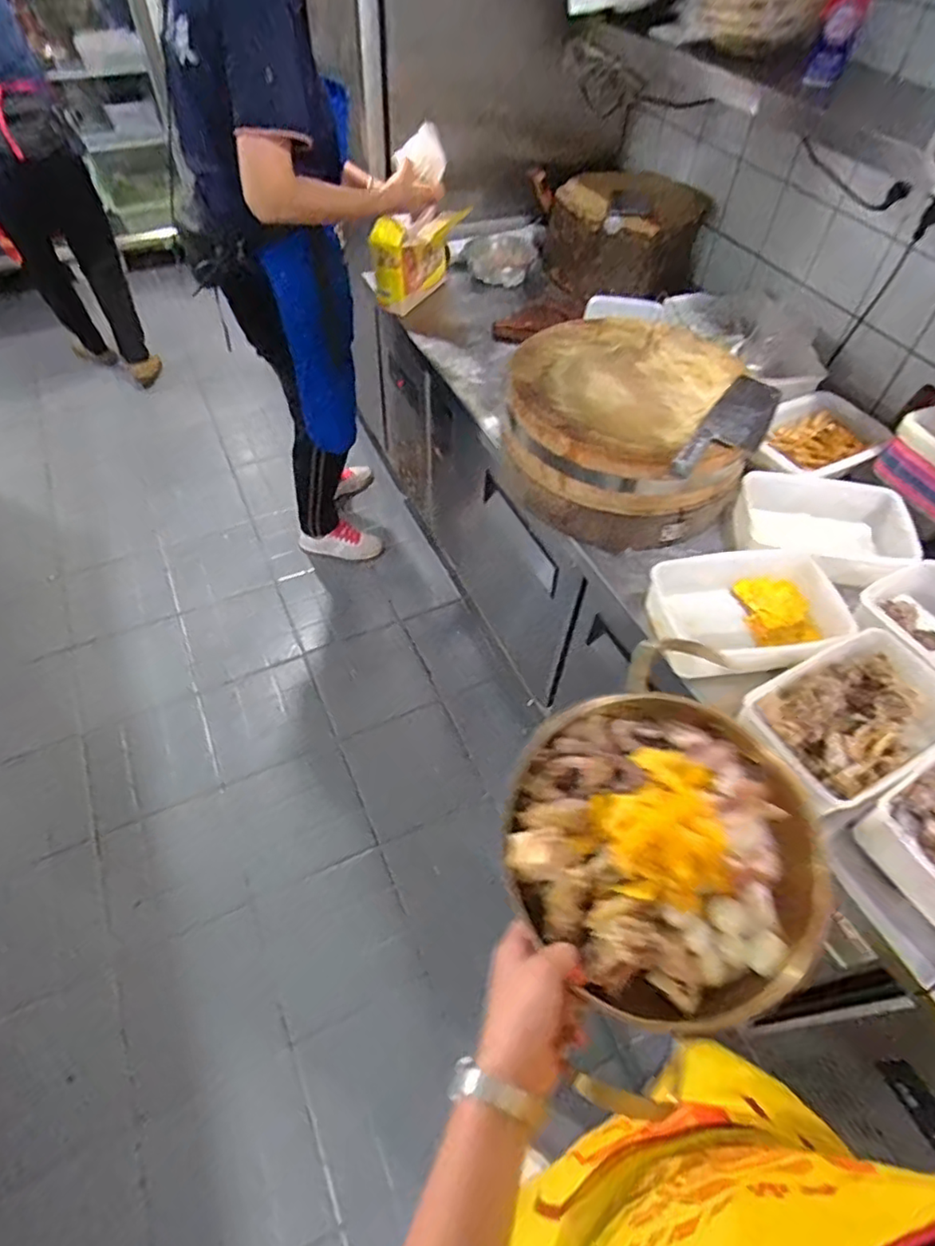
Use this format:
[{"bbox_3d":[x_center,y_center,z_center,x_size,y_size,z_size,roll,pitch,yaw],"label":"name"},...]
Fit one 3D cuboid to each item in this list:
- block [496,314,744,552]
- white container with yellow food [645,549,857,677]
[{"bbox_3d":[0.262,-0.330,1.073,0.369,0.188,0.357,-1,54,1],"label":"block"},{"bbox_3d":[0.407,-0.017,0.924,0.264,0.090,0.185,-11,54,-5],"label":"white container with yellow food"}]

